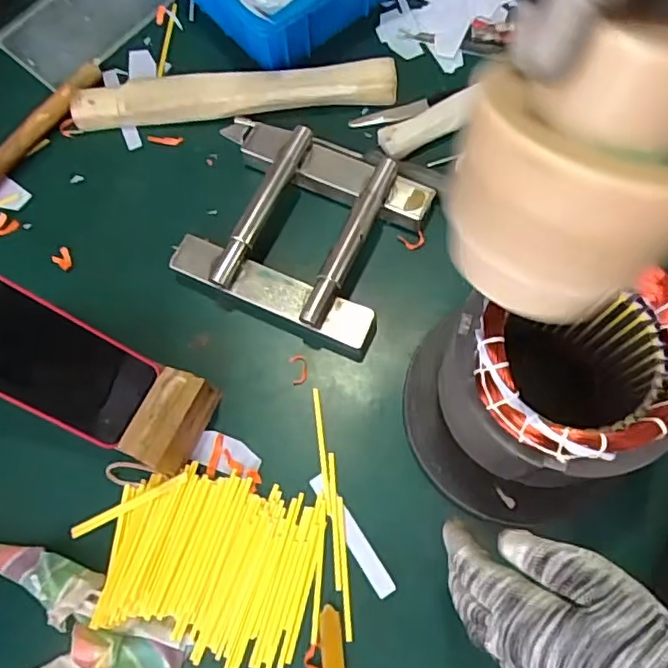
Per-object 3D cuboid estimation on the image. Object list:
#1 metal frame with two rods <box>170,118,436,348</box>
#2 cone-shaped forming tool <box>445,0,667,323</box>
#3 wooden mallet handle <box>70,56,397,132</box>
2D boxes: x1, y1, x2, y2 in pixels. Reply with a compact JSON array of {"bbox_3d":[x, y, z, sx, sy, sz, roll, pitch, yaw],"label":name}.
[{"bbox_3d":[-0.034,-0.108,0.561,0.212,0.043,0.186,23,75,9],"label":"metal frame with two rods"},{"bbox_3d":[0.108,-0.073,0.258,0.104,0.130,0.081,27,52,10],"label":"cone-shaped forming tool"},{"bbox_3d":[-0.102,-0.249,0.608,0.328,0.035,0.038,-5,72,1],"label":"wooden mallet handle"}]

